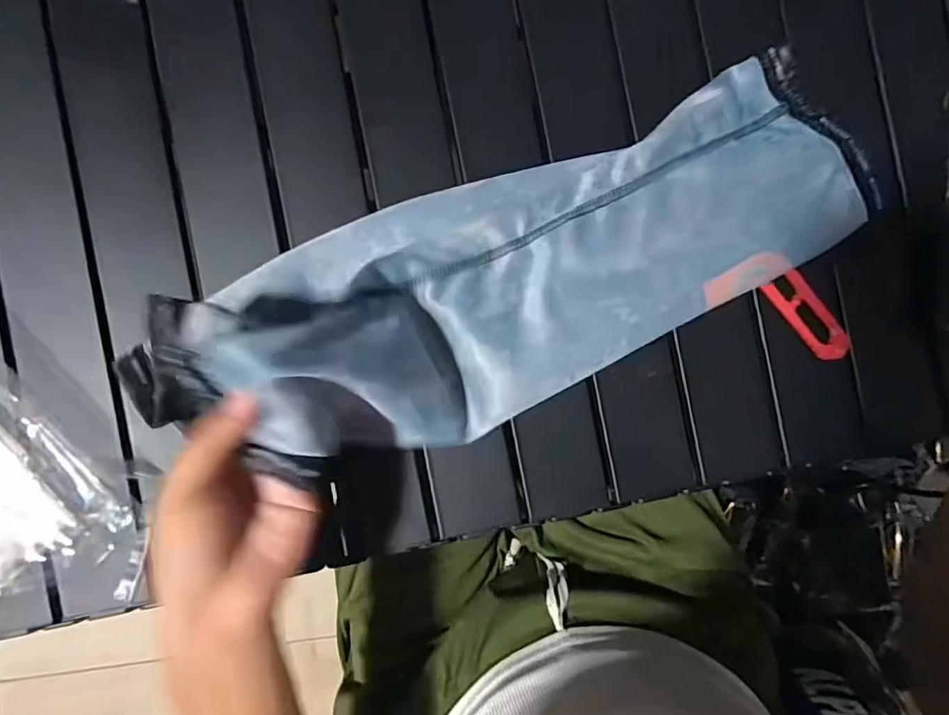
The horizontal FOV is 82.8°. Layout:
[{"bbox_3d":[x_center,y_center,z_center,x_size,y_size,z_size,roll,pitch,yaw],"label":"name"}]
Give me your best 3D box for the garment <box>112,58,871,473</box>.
[{"bbox_3d":[0.052,-0.058,0.311,0.388,0.091,0.143,-24,90,-9],"label":"garment"}]

